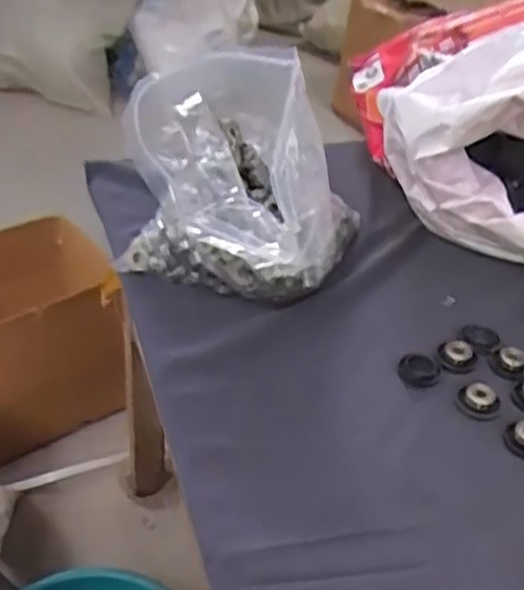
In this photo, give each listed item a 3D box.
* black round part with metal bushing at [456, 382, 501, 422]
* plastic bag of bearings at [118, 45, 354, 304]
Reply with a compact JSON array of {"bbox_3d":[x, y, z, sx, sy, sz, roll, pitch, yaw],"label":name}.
[{"bbox_3d":[0.163,0.077,0.585,0.031,0.008,0.033,14,38,12],"label":"black round part with metal bushing"},{"bbox_3d":[-0.022,-0.114,0.670,0.212,0.178,0.179,20,40,19],"label":"plastic bag of bearings"}]

